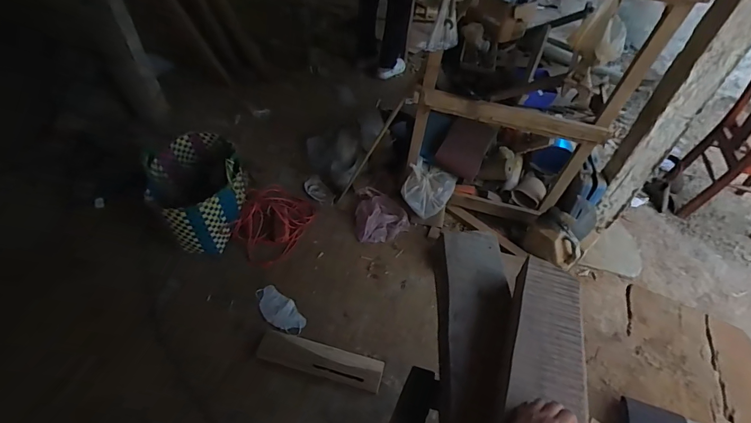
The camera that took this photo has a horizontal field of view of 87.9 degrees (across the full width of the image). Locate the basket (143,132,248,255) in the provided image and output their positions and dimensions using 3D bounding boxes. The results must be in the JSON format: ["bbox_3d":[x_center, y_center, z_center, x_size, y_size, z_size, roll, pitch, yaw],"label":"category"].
[{"bbox_3d":[-0.751,-0.089,1.676,0.369,0.315,0.431,-23,53,-22],"label":"basket"}]

